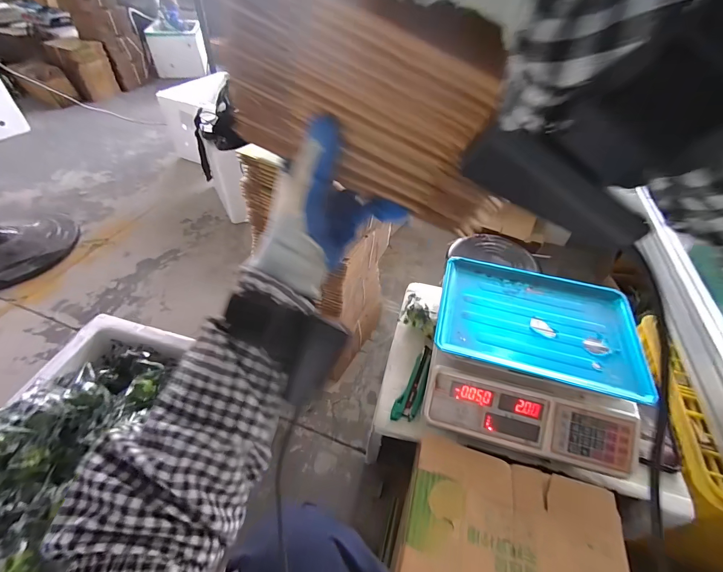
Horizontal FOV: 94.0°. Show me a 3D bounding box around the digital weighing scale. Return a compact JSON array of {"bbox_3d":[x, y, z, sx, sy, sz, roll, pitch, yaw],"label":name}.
[{"bbox_3d":[0.305,0.111,0.613,0.336,0.106,0.334,12,47,8],"label":"digital weighing scale"}]

